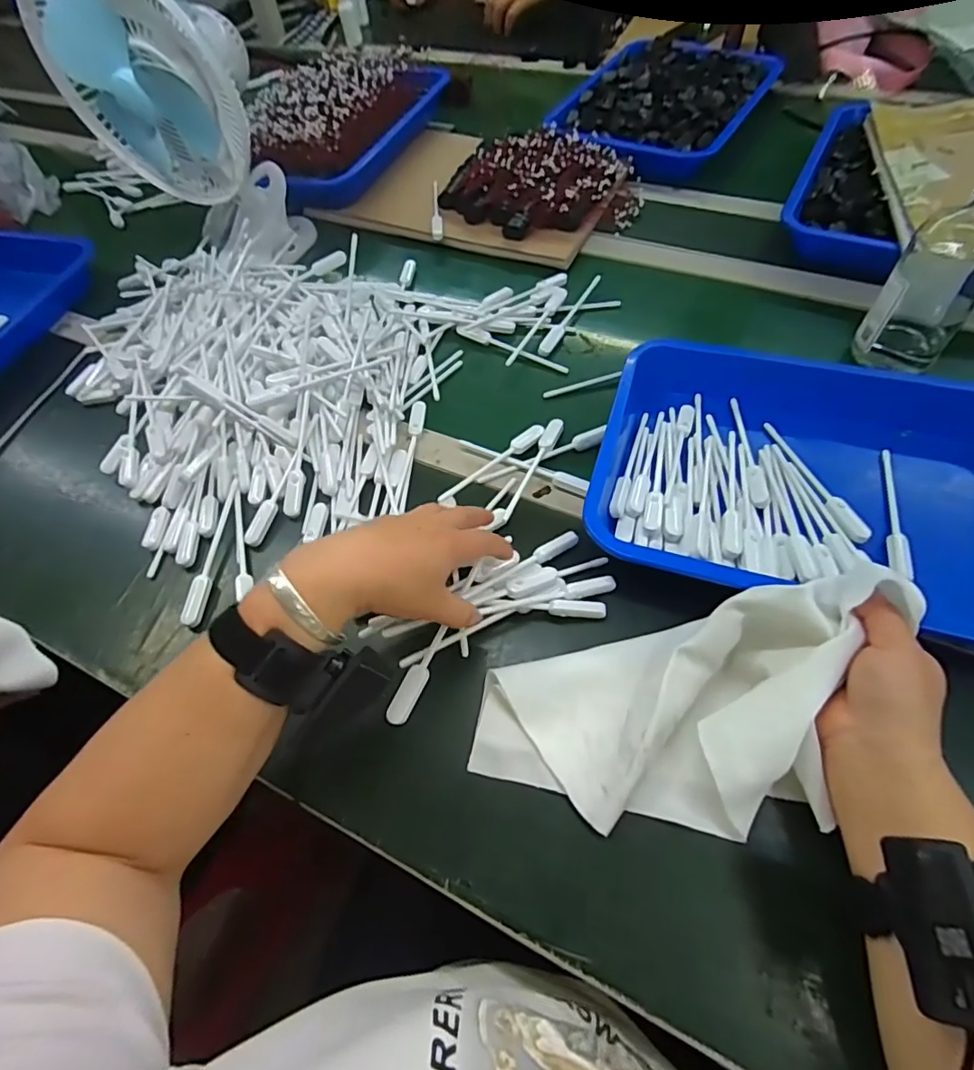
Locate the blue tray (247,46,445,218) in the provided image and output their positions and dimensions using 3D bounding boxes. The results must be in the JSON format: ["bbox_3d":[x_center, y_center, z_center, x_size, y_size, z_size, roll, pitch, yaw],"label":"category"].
[{"bbox_3d":[-0.230,-0.630,0.828,0.240,0.080,0.388,20,61,15],"label":"blue tray"}]

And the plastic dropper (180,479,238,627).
[{"bbox_3d":[-0.242,0.012,0.473,0.015,0.011,0.139,-1,59,5],"label":"plastic dropper"}]

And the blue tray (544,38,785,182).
[{"bbox_3d":[0.268,-0.667,0.834,0.262,0.053,0.385,26,65,20],"label":"blue tray"}]

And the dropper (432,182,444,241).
[{"bbox_3d":[-0.071,-0.447,0.743,0.015,0.014,0.125,-7,58,0],"label":"dropper"}]

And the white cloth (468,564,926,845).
[{"bbox_3d":[0.127,0.110,0.340,0.267,0.093,0.126,-9,58,-2],"label":"white cloth"}]

